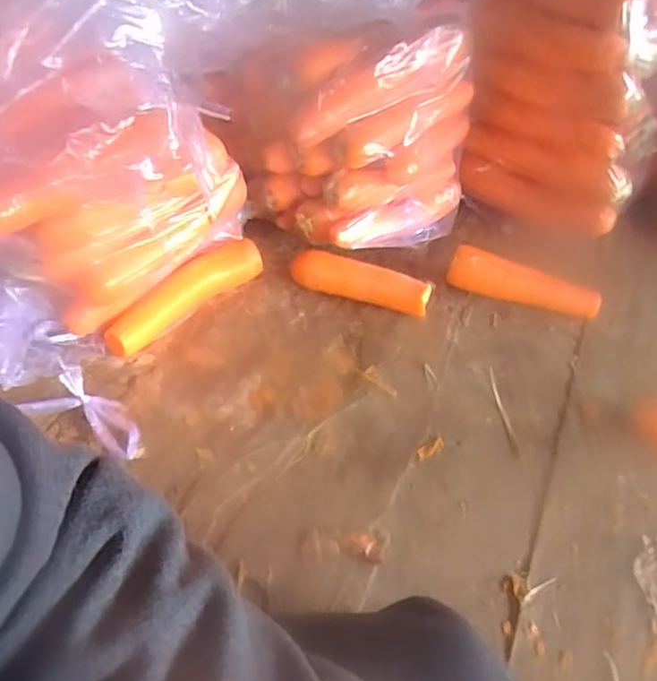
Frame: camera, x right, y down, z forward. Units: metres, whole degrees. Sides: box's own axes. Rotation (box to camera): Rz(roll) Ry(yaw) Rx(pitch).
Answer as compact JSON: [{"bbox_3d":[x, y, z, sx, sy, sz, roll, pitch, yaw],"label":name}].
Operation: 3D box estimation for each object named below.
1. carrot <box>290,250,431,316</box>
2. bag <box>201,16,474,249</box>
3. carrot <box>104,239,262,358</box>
[{"bbox_3d":[0.035,-0.063,0.709,0.152,0.036,0.042,17,47,15],"label":"carrot"},{"bbox_3d":[0.008,-0.225,0.723,0.306,0.196,0.146,5,45,4],"label":"bag"},{"bbox_3d":[-0.155,-0.049,0.689,0.033,0.045,0.193,33,53,27],"label":"carrot"}]

